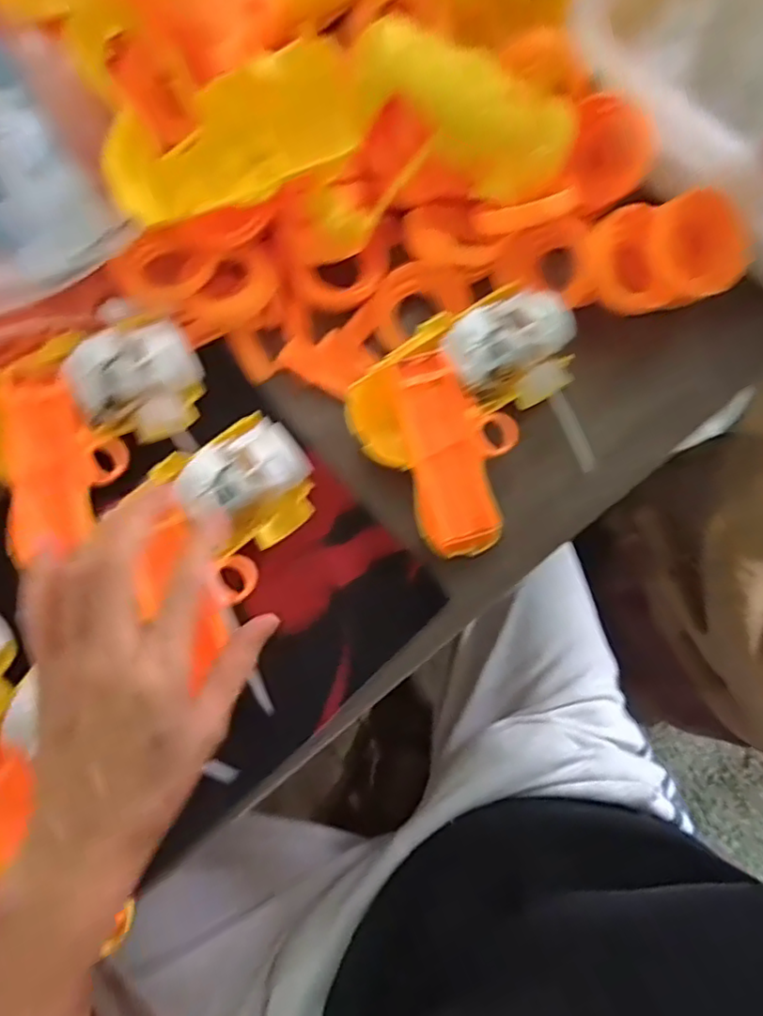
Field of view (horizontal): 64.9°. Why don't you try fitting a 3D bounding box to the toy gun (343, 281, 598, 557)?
[{"bbox_3d":[0.060,-0.054,0.355,0.134,0.046,0.119,-34,80,-7],"label":"toy gun"}]

